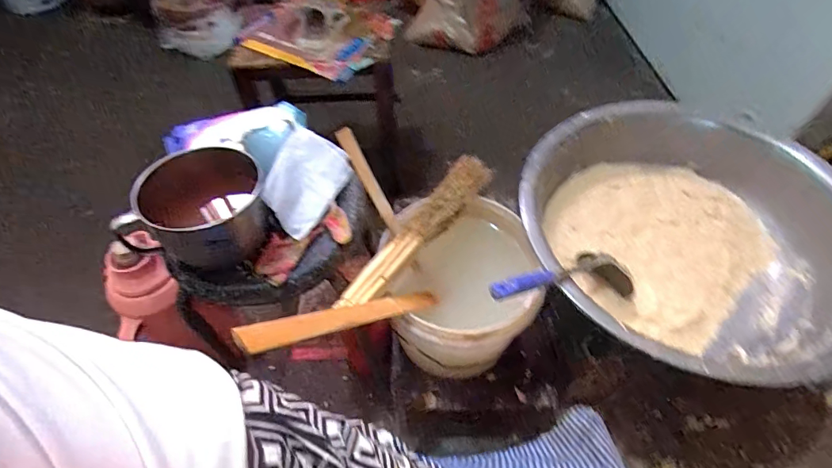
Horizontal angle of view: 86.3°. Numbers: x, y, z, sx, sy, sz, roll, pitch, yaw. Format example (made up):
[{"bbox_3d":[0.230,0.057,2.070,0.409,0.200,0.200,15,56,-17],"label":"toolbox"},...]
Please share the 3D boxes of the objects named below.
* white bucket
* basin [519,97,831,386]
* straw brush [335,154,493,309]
[{"bbox_3d":[0.072,0.094,0.737,0.220,0.238,0.221,0,54,1],"label":"white bucket"},{"bbox_3d":[0.435,0.006,0.755,0.492,0.155,0.509,0,54,1],"label":"basin"},{"bbox_3d":[0.008,-0.007,0.666,0.060,0.034,0.337,29,60,20],"label":"straw brush"}]

